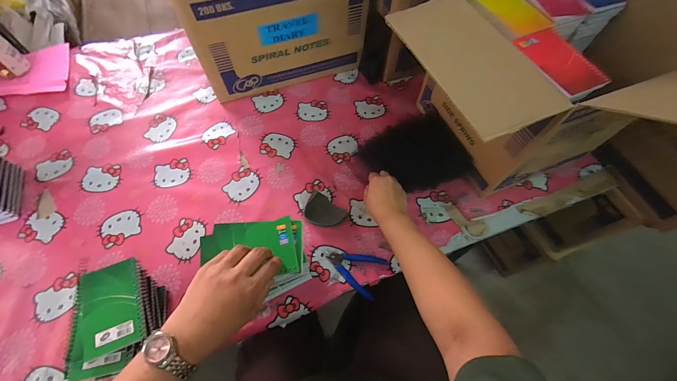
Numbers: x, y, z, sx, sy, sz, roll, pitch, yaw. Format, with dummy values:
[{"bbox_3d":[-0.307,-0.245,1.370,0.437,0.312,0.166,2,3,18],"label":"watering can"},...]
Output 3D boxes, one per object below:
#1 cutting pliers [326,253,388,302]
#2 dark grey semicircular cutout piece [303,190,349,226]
[{"bbox_3d":[0.034,0.151,0.579,0.113,0.010,0.082,29,66,12],"label":"cutting pliers"},{"bbox_3d":[-0.034,0.048,0.620,0.085,0.025,0.062,38,68,16],"label":"dark grey semicircular cutout piece"}]

